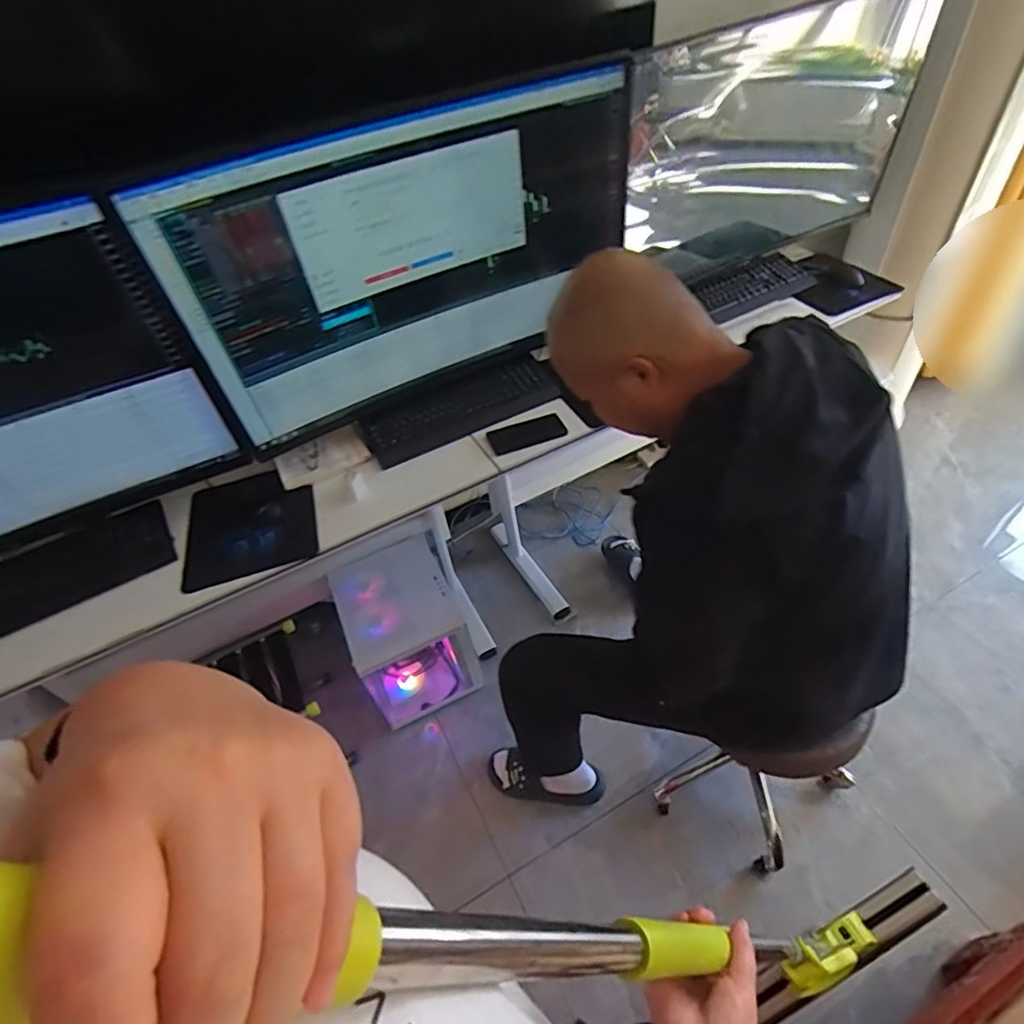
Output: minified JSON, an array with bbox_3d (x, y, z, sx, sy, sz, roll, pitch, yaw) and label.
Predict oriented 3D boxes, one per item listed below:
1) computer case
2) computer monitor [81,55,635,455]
[{"bbox_3d":[-0.290,0.313,1.569,0.310,0.329,0.360,-22,46,-14],"label":"computer case"},{"bbox_3d":[-0.182,-0.464,1.091,0.865,0.505,0.104,-23,53,-10],"label":"computer monitor"}]

